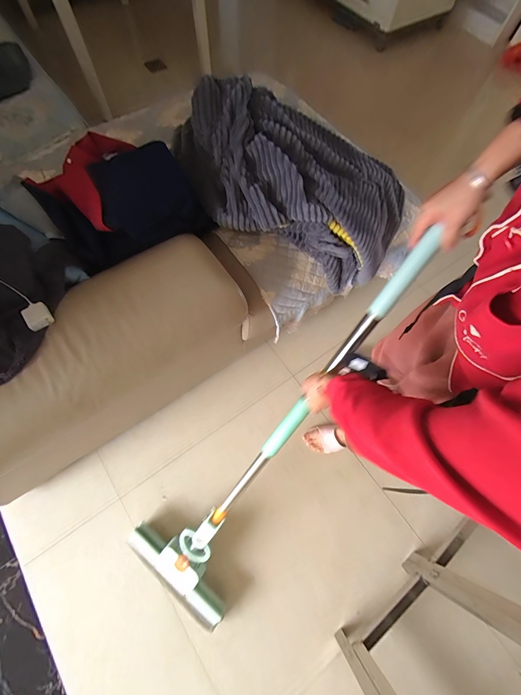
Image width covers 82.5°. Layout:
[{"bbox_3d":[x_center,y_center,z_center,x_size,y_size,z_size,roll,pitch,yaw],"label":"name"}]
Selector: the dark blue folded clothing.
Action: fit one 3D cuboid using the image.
[{"bbox_3d":[-0.378,-0.413,0.834,0.394,0.170,0.258,-31,72,-13],"label":"dark blue folded clothing"}]

